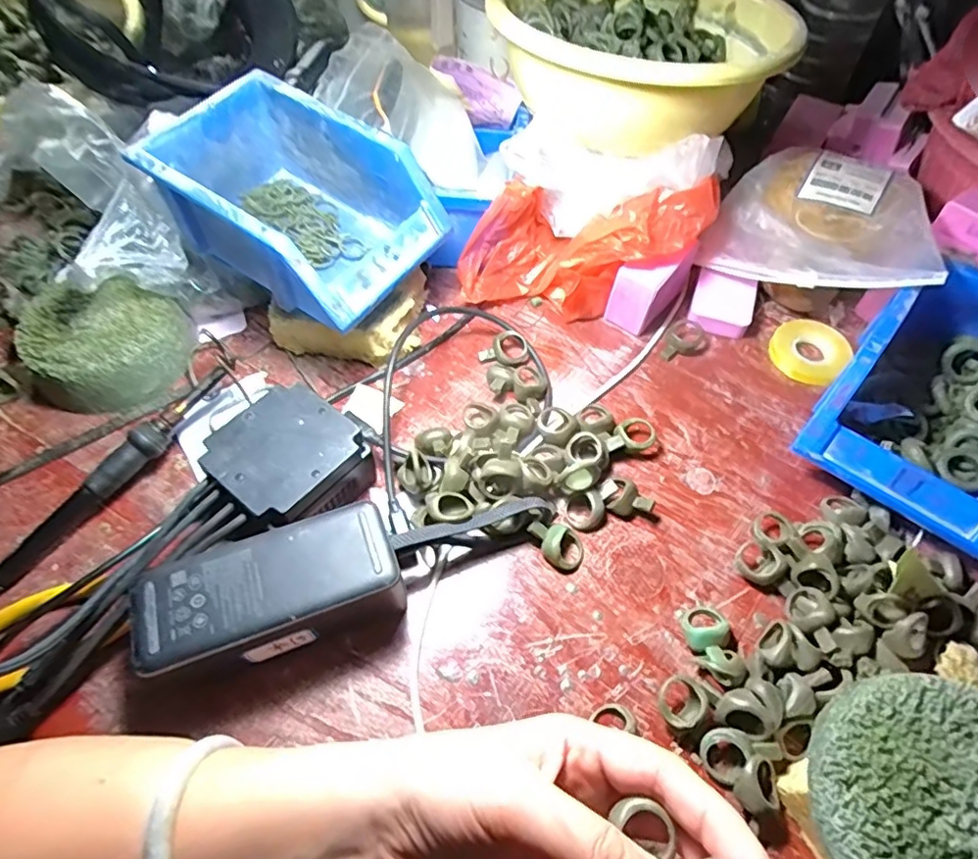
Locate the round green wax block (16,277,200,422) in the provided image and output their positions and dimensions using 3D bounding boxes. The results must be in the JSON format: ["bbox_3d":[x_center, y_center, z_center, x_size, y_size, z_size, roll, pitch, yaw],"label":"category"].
[{"bbox_3d":[-0.274,-0.060,0.414,0.105,0.049,0.088,-6,56,-4],"label":"round green wax block"}]

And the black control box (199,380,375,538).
[{"bbox_3d":[-0.123,0.025,0.357,0.077,0.050,0.086,32,61,19],"label":"black control box"}]

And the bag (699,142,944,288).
[{"bbox_3d":[0.269,-0.160,0.462,0.158,0.066,0.151,33,62,20],"label":"bag"}]

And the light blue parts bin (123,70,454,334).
[{"bbox_3d":[-0.132,-0.157,0.405,0.175,0.081,0.122,31,61,19],"label":"light blue parts bin"}]

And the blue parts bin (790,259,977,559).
[{"bbox_3d":[0.297,-0.022,0.372,0.118,0.062,0.174,36,63,21],"label":"blue parts bin"}]

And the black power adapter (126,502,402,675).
[{"bbox_3d":[-0.113,0.089,0.313,0.127,0.053,0.057,-15,57,-10],"label":"black power adapter"}]

